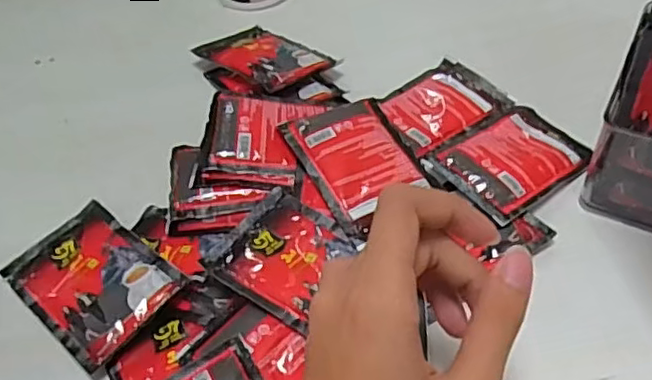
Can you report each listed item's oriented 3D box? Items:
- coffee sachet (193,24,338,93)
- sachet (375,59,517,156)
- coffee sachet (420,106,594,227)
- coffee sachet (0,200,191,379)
[{"bbox_3d":[-0.045,-0.100,0.472,0.059,0.013,0.094,-37,53,-28],"label":"coffee sachet"},{"bbox_3d":[0.078,-0.060,0.438,0.084,0.005,0.064,-29,50,-22],"label":"sachet"},{"bbox_3d":[0.116,-0.024,0.392,0.096,0.009,0.066,-31,50,-23],"label":"coffee sachet"},{"bbox_3d":[-0.130,0.048,0.351,0.095,0.012,0.065,31,55,30],"label":"coffee sachet"}]

